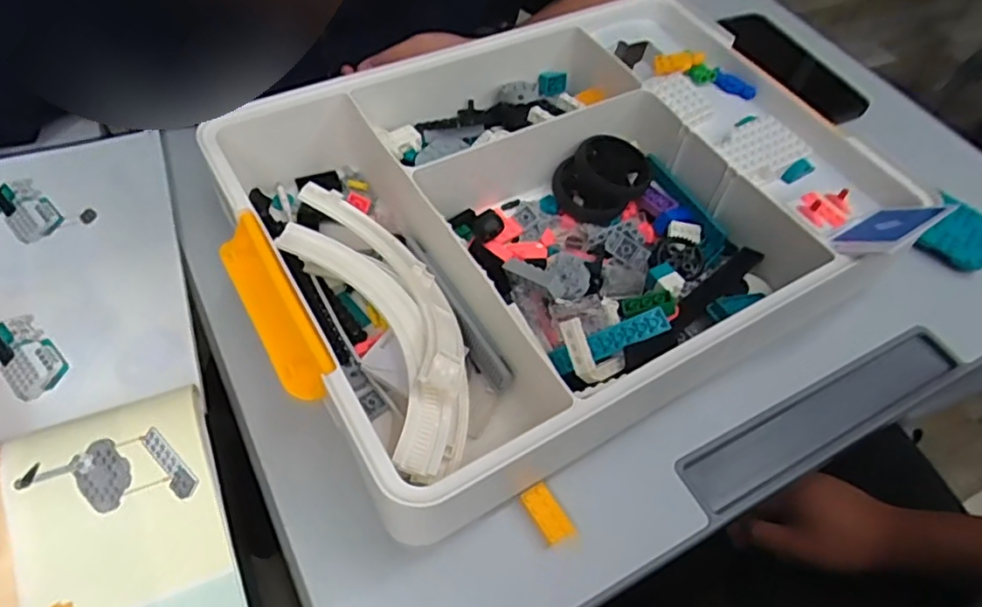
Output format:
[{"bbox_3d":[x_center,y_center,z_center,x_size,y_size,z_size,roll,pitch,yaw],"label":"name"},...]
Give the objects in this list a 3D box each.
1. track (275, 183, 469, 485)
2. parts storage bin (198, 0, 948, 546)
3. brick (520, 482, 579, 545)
[{"bbox_3d":[-0.063,0.006,0.388,0.075,0.047,0.207,-24,61,-21],"label":"track"},{"bbox_3d":[0.051,-0.072,0.448,0.439,0.073,0.300,-26,62,-22],"label":"parts storage bin"},{"bbox_3d":[0.033,0.121,0.365,0.017,0.010,0.033,-28,63,-23],"label":"brick"}]

